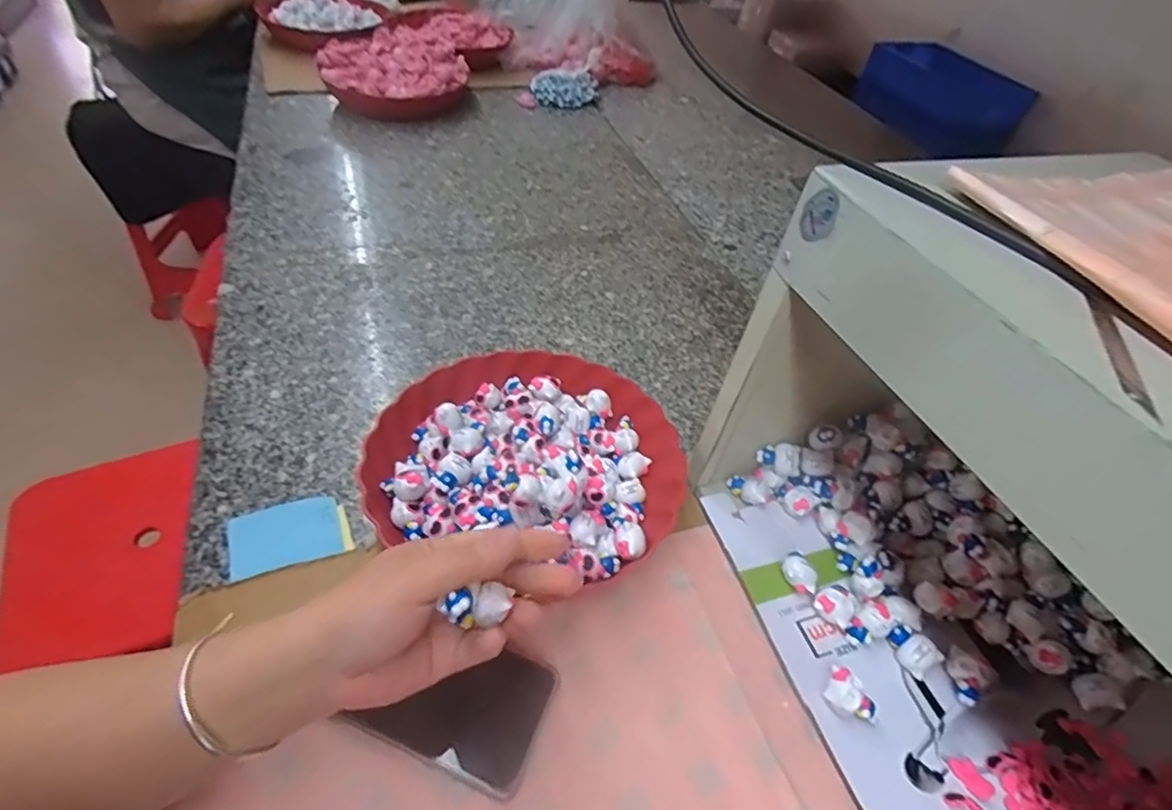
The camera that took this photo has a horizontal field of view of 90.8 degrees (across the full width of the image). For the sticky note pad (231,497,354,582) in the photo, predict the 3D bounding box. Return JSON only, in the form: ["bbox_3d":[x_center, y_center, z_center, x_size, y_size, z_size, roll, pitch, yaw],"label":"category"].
[{"bbox_3d":[-0.227,0.098,0.442,0.083,0.004,0.058,-15,51,-19],"label":"sticky note pad"}]

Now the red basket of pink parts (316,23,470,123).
[{"bbox_3d":[-0.337,-0.589,1.027,0.244,0.089,0.214,-9,49,-14],"label":"red basket of pink parts"}]

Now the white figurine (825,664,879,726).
[{"bbox_3d":[0.171,0.193,0.378,0.024,0.020,0.036,-29,56,-29],"label":"white figurine"}]

